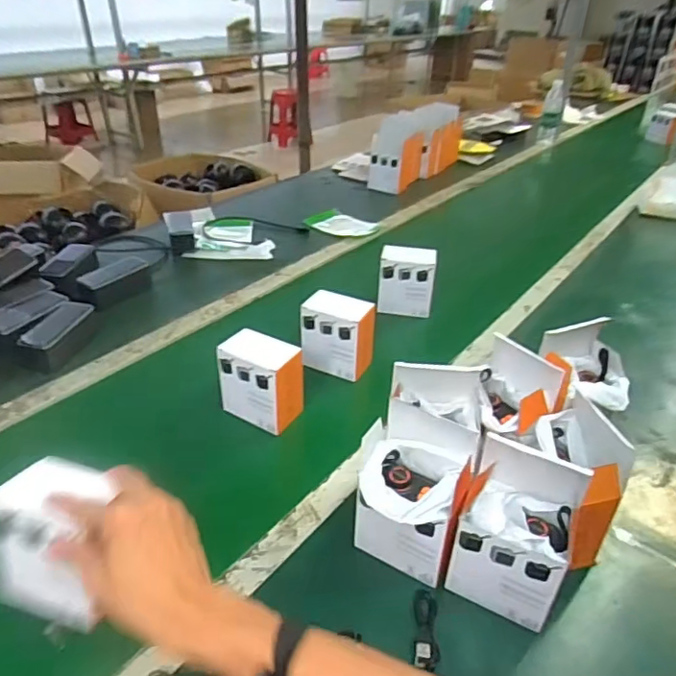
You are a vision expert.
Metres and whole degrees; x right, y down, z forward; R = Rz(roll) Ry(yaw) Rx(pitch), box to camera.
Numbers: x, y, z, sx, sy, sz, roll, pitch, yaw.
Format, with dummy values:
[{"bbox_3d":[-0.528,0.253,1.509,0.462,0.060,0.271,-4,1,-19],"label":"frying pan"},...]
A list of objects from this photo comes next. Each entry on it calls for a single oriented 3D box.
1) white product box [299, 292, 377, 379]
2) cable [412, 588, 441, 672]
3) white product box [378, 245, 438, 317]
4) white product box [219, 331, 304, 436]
[{"bbox_3d":[-0.002,-0.003,0.876,0.103,0.108,0.069,15,36,21],"label":"white product box"},{"bbox_3d":[0.085,0.282,0.540,0.026,0.023,0.086,6,20,6],"label":"cable"},{"bbox_3d":[0.133,-0.108,1.042,0.110,0.108,0.063,6,33,9],"label":"white product box"},{"bbox_3d":[-0.107,0.059,0.777,0.109,0.117,0.073,18,37,25],"label":"white product box"}]

